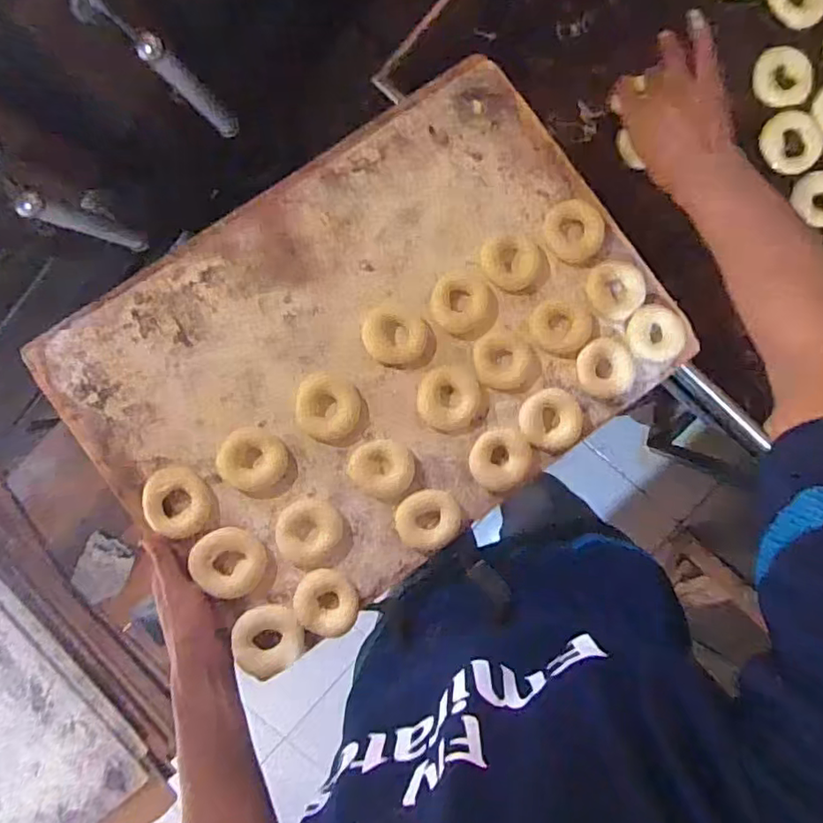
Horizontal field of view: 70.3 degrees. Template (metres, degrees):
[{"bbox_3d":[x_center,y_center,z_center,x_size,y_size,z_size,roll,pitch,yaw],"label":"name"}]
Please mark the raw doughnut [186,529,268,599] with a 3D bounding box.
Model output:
[{"bbox_3d":[-0.187,0.156,0.603,0.069,0.014,0.070,0,85,-3],"label":"raw doughnut"}]

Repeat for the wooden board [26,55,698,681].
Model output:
[{"bbox_3d":[-0.038,-0.070,0.635,0.594,0.020,0.425,-37,88,-5],"label":"wooden board"}]

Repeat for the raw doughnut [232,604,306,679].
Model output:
[{"bbox_3d":[-0.145,0.234,0.602,0.067,0.013,0.069,0,85,-3],"label":"raw doughnut"}]

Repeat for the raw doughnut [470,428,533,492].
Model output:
[{"bbox_3d":[0.097,0.052,0.633,0.065,0.015,0.065,-5,86,-3],"label":"raw doughnut"}]

